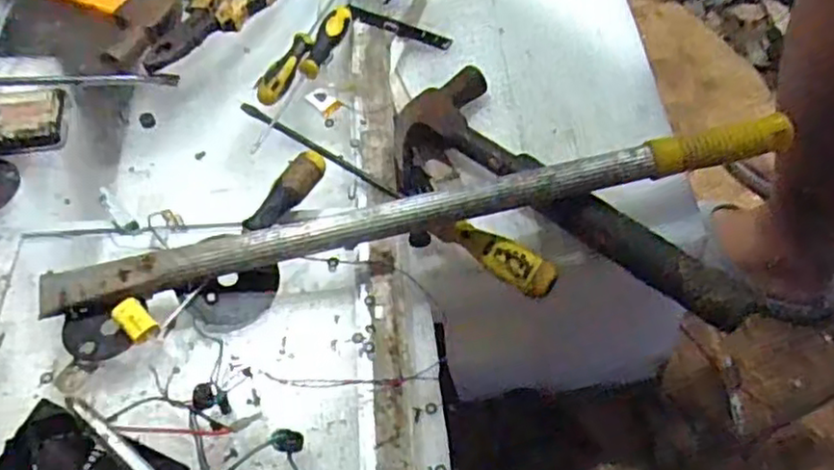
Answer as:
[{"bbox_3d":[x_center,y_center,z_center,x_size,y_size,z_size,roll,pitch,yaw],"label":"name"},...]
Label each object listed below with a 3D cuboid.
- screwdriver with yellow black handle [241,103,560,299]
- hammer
[{"bbox_3d":[-0.022,-0.040,0.540,0.299,0.023,0.025,34,63,20],"label":"screwdriver with yellow black handle"},{"bbox_3d":[0.099,-0.021,0.517,0.114,0.046,0.299,-35,64,-20],"label":"hammer"}]

